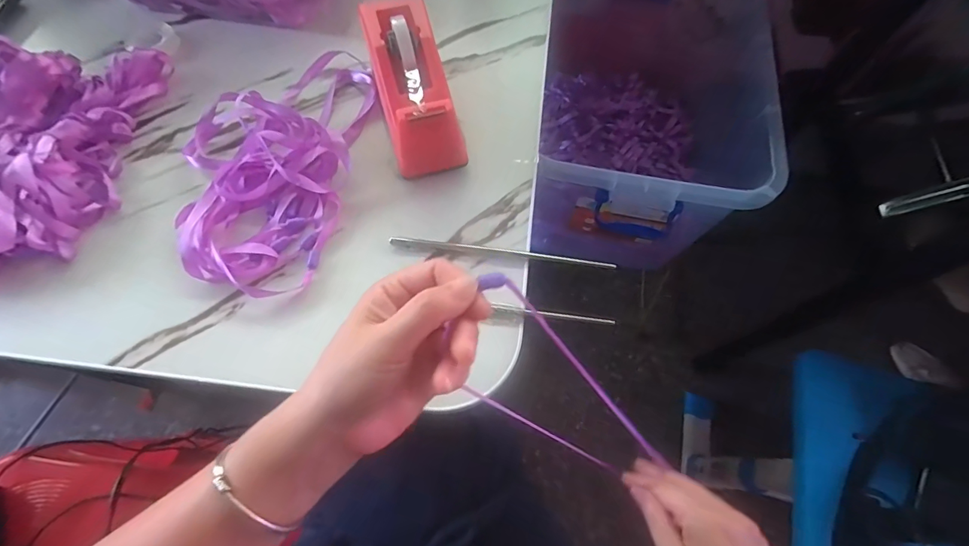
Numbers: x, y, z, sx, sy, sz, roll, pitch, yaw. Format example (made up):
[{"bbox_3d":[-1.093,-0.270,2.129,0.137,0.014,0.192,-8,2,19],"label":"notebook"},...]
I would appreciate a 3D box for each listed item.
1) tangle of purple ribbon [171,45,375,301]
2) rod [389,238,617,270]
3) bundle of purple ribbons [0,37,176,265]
[{"bbox_3d":[-0.190,-0.108,0.381,0.145,0.027,0.250,8,67,2],"label":"tangle of purple ribbon"},{"bbox_3d":[0.014,-0.017,0.358,0.184,0.004,0.007,7,67,1],"label":"rod"},{"bbox_3d":[-0.397,-0.109,0.367,0.166,0.050,0.237,2,67,-1],"label":"bundle of purple ribbons"}]

